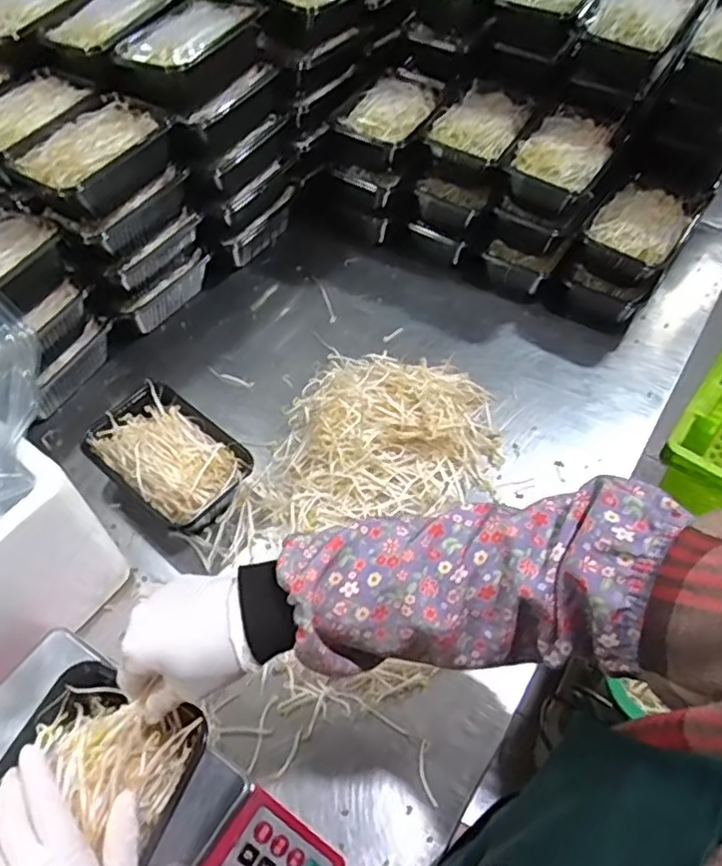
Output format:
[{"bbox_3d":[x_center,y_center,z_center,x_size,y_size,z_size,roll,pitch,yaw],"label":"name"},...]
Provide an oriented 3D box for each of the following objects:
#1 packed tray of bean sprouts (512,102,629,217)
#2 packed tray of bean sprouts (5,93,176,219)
[{"bbox_3d":[0.269,-0.366,0.857,0.116,0.077,0.168,25,58,17],"label":"packed tray of bean sprouts"},{"bbox_3d":[-0.312,-0.327,0.761,0.110,0.061,0.179,34,61,22],"label":"packed tray of bean sprouts"}]

